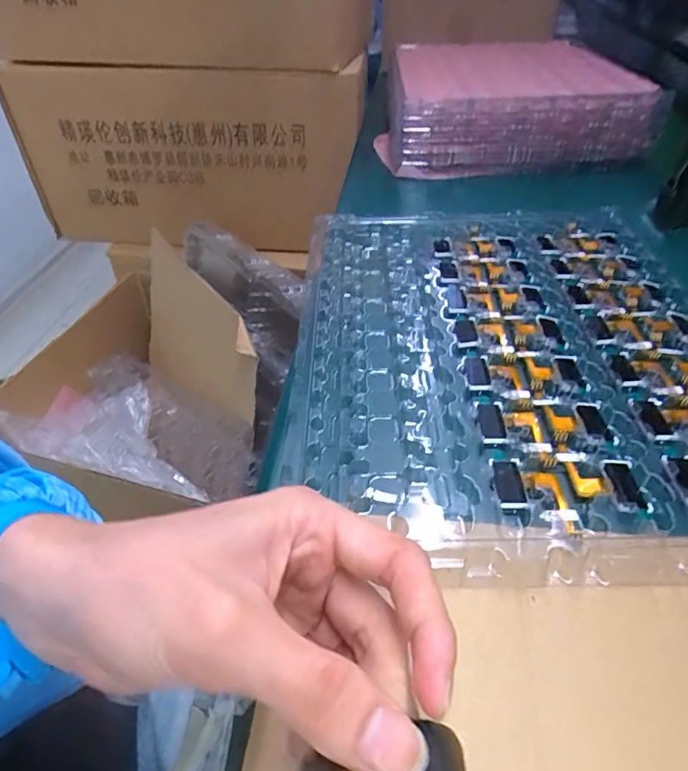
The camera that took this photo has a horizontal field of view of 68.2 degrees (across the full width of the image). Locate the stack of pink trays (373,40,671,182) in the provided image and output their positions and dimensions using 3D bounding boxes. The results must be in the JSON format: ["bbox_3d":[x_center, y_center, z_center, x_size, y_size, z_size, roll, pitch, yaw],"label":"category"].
[{"bbox_3d":[0.207,-0.405,0.716,0.320,0.070,0.332,-2,43,2],"label":"stack of pink trays"}]

